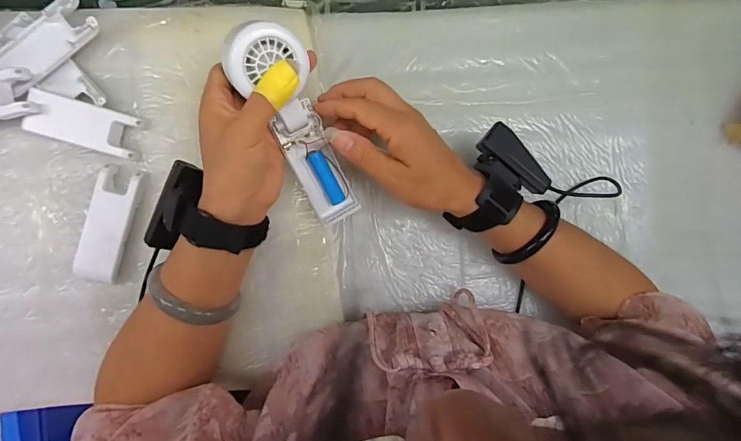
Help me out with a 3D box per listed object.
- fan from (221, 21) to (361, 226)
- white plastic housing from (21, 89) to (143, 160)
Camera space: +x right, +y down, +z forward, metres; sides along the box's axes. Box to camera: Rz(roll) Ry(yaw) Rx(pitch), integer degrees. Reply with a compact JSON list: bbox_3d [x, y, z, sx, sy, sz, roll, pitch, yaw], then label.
[{"bbox_3d":[-0.056,-0.073,0.340,0.052,0.031,0.167,-29,128,-7],"label":"fan"},{"bbox_3d":[-0.255,-0.086,0.373,0.092,0.011,0.038,16,88,-4],"label":"white plastic housing"}]

